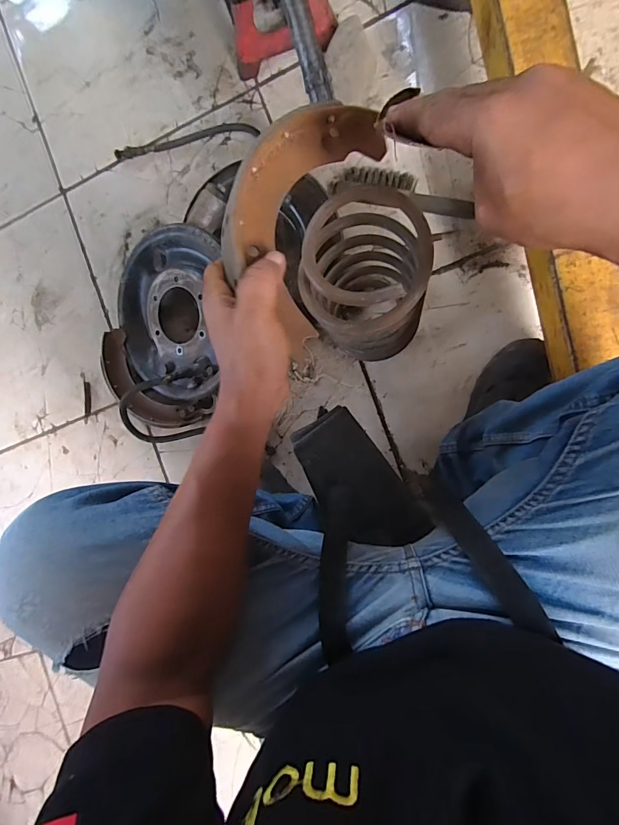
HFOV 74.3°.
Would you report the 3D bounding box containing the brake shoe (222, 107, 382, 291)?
[{"bbox_3d":[-0.015,-0.185,0.324,0.065,0.034,0.192,36,71,4],"label":"brake shoe"}]

